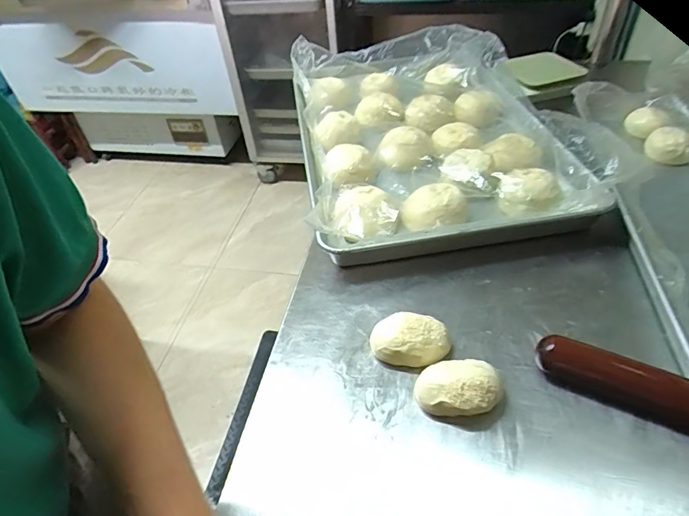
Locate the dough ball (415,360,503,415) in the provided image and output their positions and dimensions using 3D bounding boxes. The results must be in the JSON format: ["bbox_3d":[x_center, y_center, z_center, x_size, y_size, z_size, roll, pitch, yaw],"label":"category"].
[{"bbox_3d":[0.110,0.126,0.429,0.077,0.045,0.047,2,45,9],"label":"dough ball"}]

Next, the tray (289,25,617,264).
[{"bbox_3d":[0.125,-0.252,0.773,0.423,0.082,0.635,-9,44,-2],"label":"tray"}]

